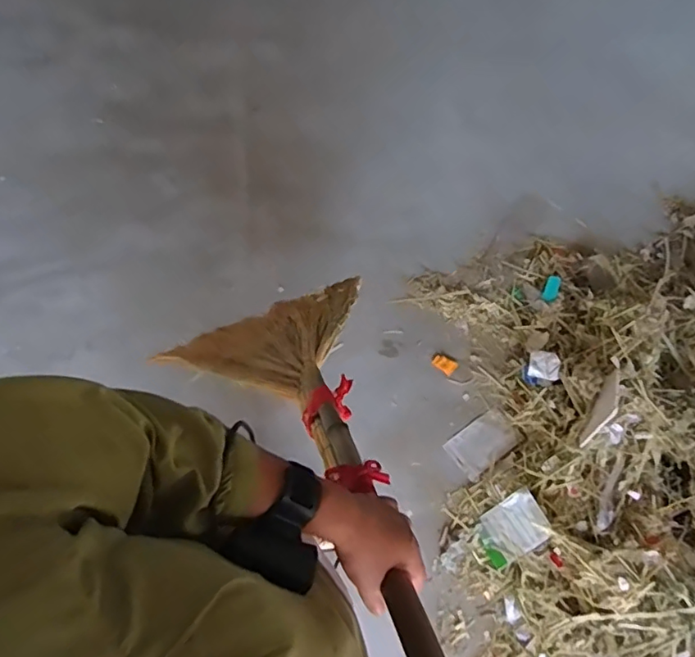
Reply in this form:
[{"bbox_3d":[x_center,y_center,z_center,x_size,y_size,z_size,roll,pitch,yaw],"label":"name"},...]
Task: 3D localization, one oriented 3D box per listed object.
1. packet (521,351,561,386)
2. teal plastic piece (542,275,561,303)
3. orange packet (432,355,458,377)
[{"bbox_3d":[0.461,0.096,1.317,0.093,0.025,0.078,-26,65,35],"label":"packet"},{"bbox_3d":[0.528,-0.103,1.429,0.035,0.012,0.078,24,72,5],"label":"teal plastic piece"},{"bbox_3d":[0.248,0.091,1.405,0.060,0.004,0.040,37,73,9],"label":"orange packet"}]

